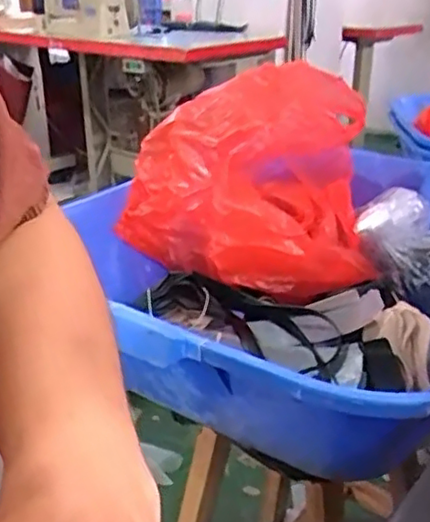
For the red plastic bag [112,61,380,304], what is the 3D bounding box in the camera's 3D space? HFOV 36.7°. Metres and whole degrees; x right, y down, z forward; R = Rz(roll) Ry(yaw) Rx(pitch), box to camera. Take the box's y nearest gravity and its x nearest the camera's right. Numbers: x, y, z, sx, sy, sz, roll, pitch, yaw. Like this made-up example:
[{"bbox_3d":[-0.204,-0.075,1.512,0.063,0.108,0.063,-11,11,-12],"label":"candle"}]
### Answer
[{"bbox_3d":[0.042,-0.111,0.854,0.302,0.241,0.300,1,23,3],"label":"red plastic bag"}]

